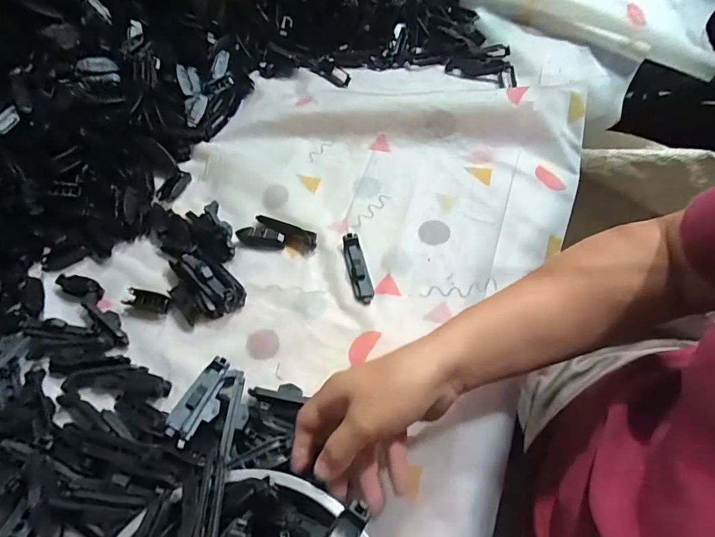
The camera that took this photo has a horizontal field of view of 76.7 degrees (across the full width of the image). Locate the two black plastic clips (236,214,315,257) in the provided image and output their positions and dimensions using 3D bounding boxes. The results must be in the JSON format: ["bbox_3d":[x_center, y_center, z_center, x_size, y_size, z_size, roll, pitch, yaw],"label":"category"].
[{"bbox_3d":[-0.085,-0.035,0.480,0.084,0.014,0.036,14,61,15],"label":"two black plastic clips"}]

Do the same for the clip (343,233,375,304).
[{"bbox_3d":[0.000,-0.001,0.448,0.019,0.011,0.076,-14,58,-1],"label":"clip"}]

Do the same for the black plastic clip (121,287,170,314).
[{"bbox_3d":[-0.213,0.031,0.454,0.048,0.010,0.017,10,61,13],"label":"black plastic clip"}]

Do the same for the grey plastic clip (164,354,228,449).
[{"bbox_3d":[-0.132,0.110,0.381,0.036,0.009,0.082,8,43,10],"label":"grey plastic clip"}]

